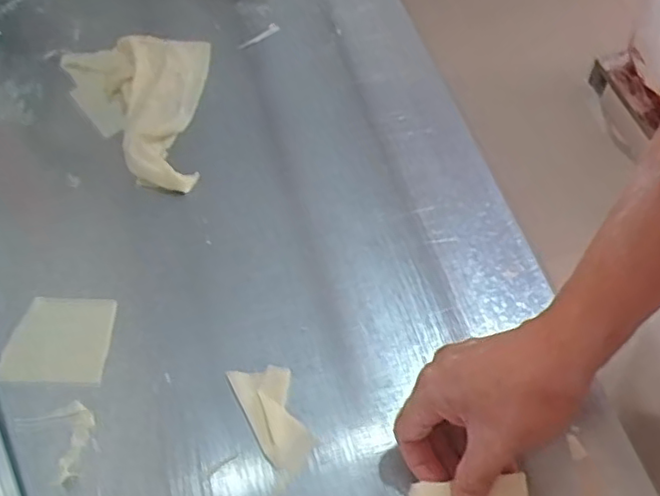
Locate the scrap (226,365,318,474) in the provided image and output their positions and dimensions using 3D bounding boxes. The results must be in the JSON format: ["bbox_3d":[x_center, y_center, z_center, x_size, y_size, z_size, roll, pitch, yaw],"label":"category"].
[{"bbox_3d":[-0.041,0.126,0.491,0.042,0.004,0.088,-24,60,-13],"label":"scrap"}]

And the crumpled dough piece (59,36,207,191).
[{"bbox_3d":[-0.204,-0.143,0.656,0.146,0.025,0.194,-2,57,0],"label":"crumpled dough piece"}]

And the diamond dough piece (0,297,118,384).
[{"bbox_3d":[-0.223,0.075,0.535,0.084,0.004,0.076,1,57,2],"label":"diamond dough piece"}]

